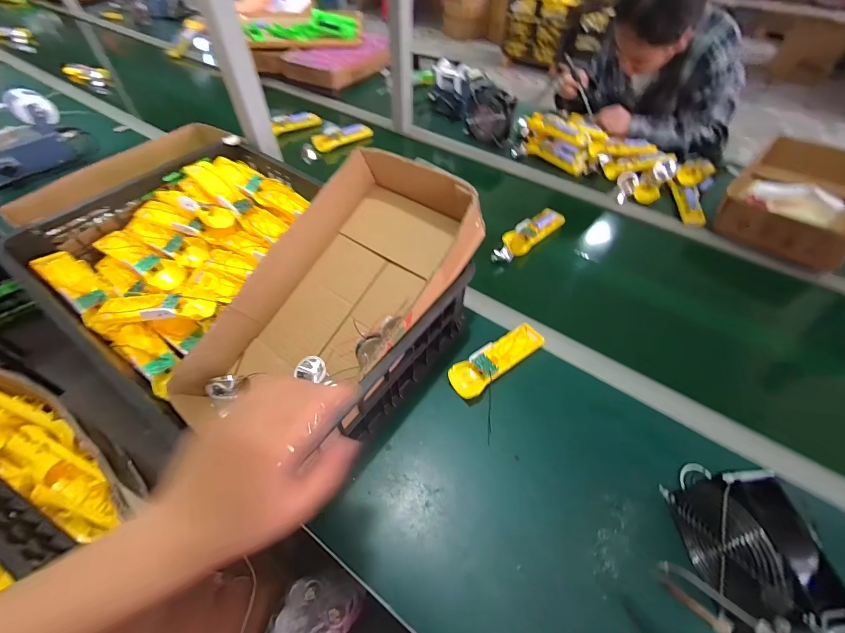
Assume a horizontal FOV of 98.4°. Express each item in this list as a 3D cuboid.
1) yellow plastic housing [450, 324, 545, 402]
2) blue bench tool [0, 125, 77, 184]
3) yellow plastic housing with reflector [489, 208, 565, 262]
[{"bbox_3d":[0.118,0.062,0.558,0.168,0.021,0.051,-31,58,-22],"label":"yellow plastic housing"},{"bbox_3d":[-0.952,-0.384,0.860,0.113,0.075,0.185,35,59,23],"label":"blue bench tool"},{"bbox_3d":[0.212,-0.165,0.737,0.058,0.021,0.192,37,60,25],"label":"yellow plastic housing with reflector"}]

